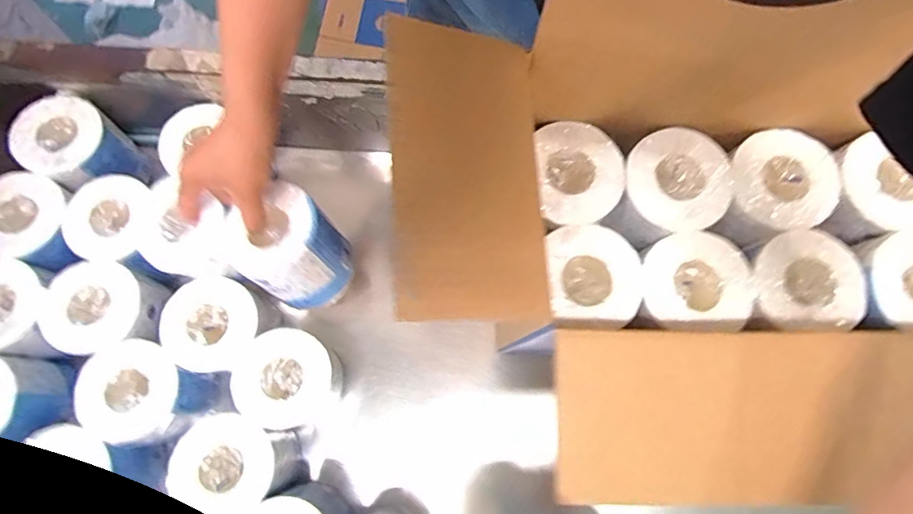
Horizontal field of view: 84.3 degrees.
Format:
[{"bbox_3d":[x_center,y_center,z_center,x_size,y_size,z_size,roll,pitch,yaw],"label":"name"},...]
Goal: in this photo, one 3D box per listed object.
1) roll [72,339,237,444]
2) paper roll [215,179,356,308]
[{"bbox_3d":[-0.317,0.142,0.539,0.113,0.100,0.098,-12,75,-5],"label":"roll"},{"bbox_3d":[-0.171,-0.004,0.518,0.090,0.123,0.096,25,67,19],"label":"paper roll"}]

